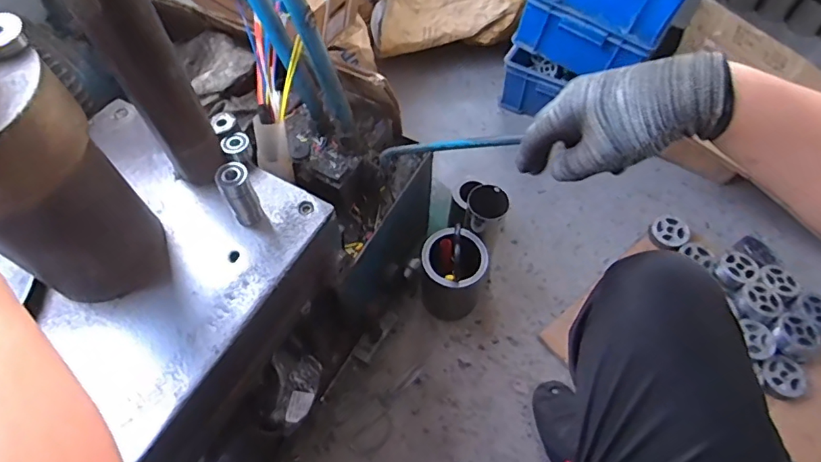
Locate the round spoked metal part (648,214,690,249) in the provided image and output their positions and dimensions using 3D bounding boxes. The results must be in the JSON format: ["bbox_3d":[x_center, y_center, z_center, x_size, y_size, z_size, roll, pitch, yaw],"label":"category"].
[{"bbox_3d":[0.571,0.003,1.086,0.089,0.017,0.075,-21,62,-12],"label":"round spoked metal part"}]

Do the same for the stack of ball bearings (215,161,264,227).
[{"bbox_3d":[-0.201,-0.042,0.582,0.034,0.084,0.033,-30,64,-17],"label":"stack of ball bearings"}]

